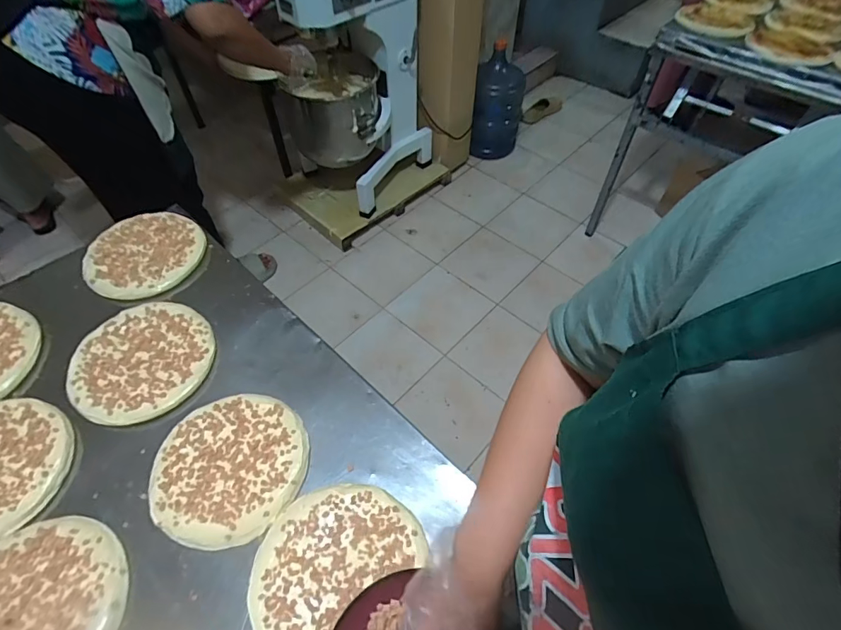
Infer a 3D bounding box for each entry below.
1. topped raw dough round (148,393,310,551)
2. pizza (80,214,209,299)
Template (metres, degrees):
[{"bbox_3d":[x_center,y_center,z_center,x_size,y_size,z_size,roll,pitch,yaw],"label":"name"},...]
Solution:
[{"bbox_3d":[-0.249,0.195,0.580,0.188,0.014,0.188,6,53,6],"label":"topped raw dough round"},{"bbox_3d":[-0.490,-0.112,0.791,0.189,0.020,0.181,2,53,-2],"label":"pizza"}]

